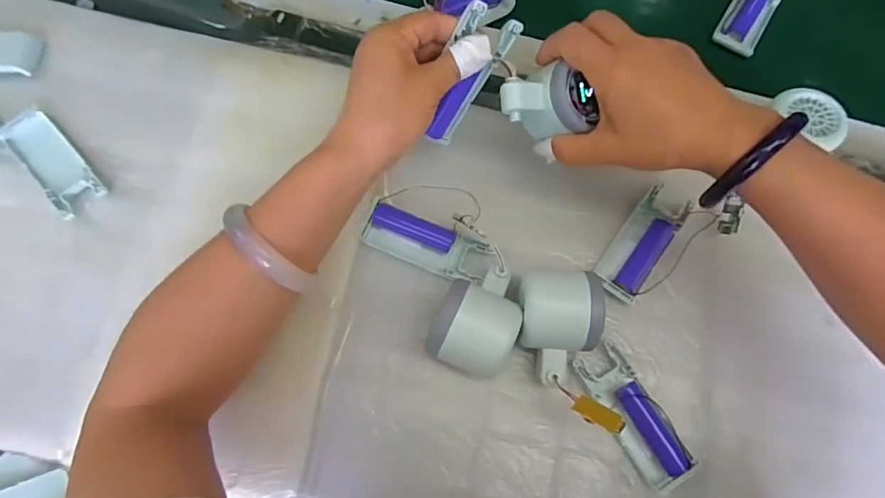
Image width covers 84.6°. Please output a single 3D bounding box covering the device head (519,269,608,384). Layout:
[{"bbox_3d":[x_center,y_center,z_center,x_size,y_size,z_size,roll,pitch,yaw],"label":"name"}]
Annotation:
[{"bbox_3d":[0.083,0.056,0.350,0.059,0.055,0.076,0,75,-2],"label":"device head"}]

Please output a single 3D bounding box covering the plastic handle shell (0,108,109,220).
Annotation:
[{"bbox_3d":[-0.315,-0.071,0.392,0.036,0.007,0.101,-43,80,-12],"label":"plastic handle shell"}]

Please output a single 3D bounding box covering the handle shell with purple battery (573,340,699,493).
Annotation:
[{"bbox_3d":[0.139,0.119,0.352,0.036,0.021,0.099,-29,78,-10],"label":"handle shell with purple battery"}]

